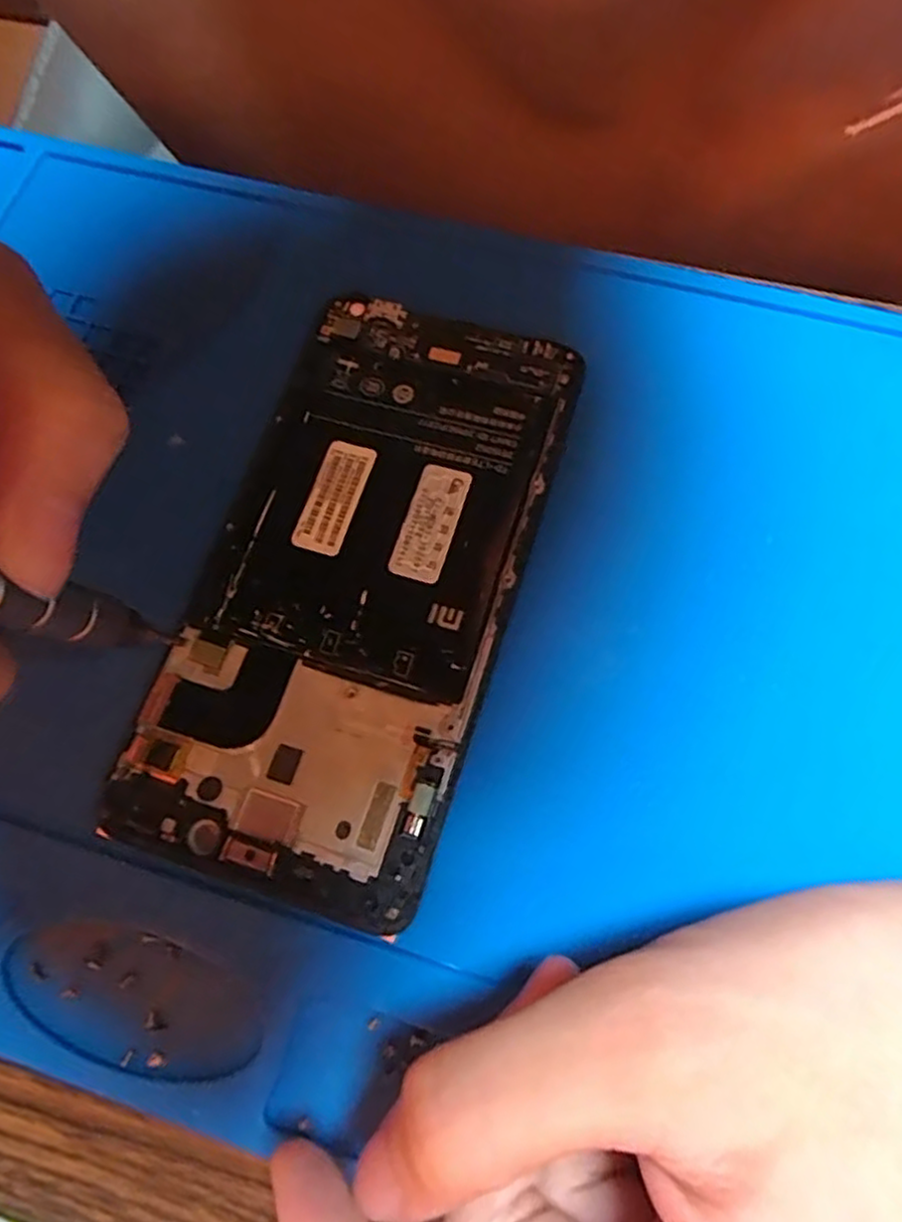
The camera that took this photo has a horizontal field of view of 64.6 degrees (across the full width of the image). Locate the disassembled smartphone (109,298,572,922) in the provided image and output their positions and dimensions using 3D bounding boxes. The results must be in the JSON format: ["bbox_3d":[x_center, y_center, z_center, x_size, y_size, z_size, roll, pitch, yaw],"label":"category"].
[{"bbox_3d":[-0.022,-0.009,0.172,0.072,0.008,0.146,17,73,7],"label":"disassembled smartphone"}]

